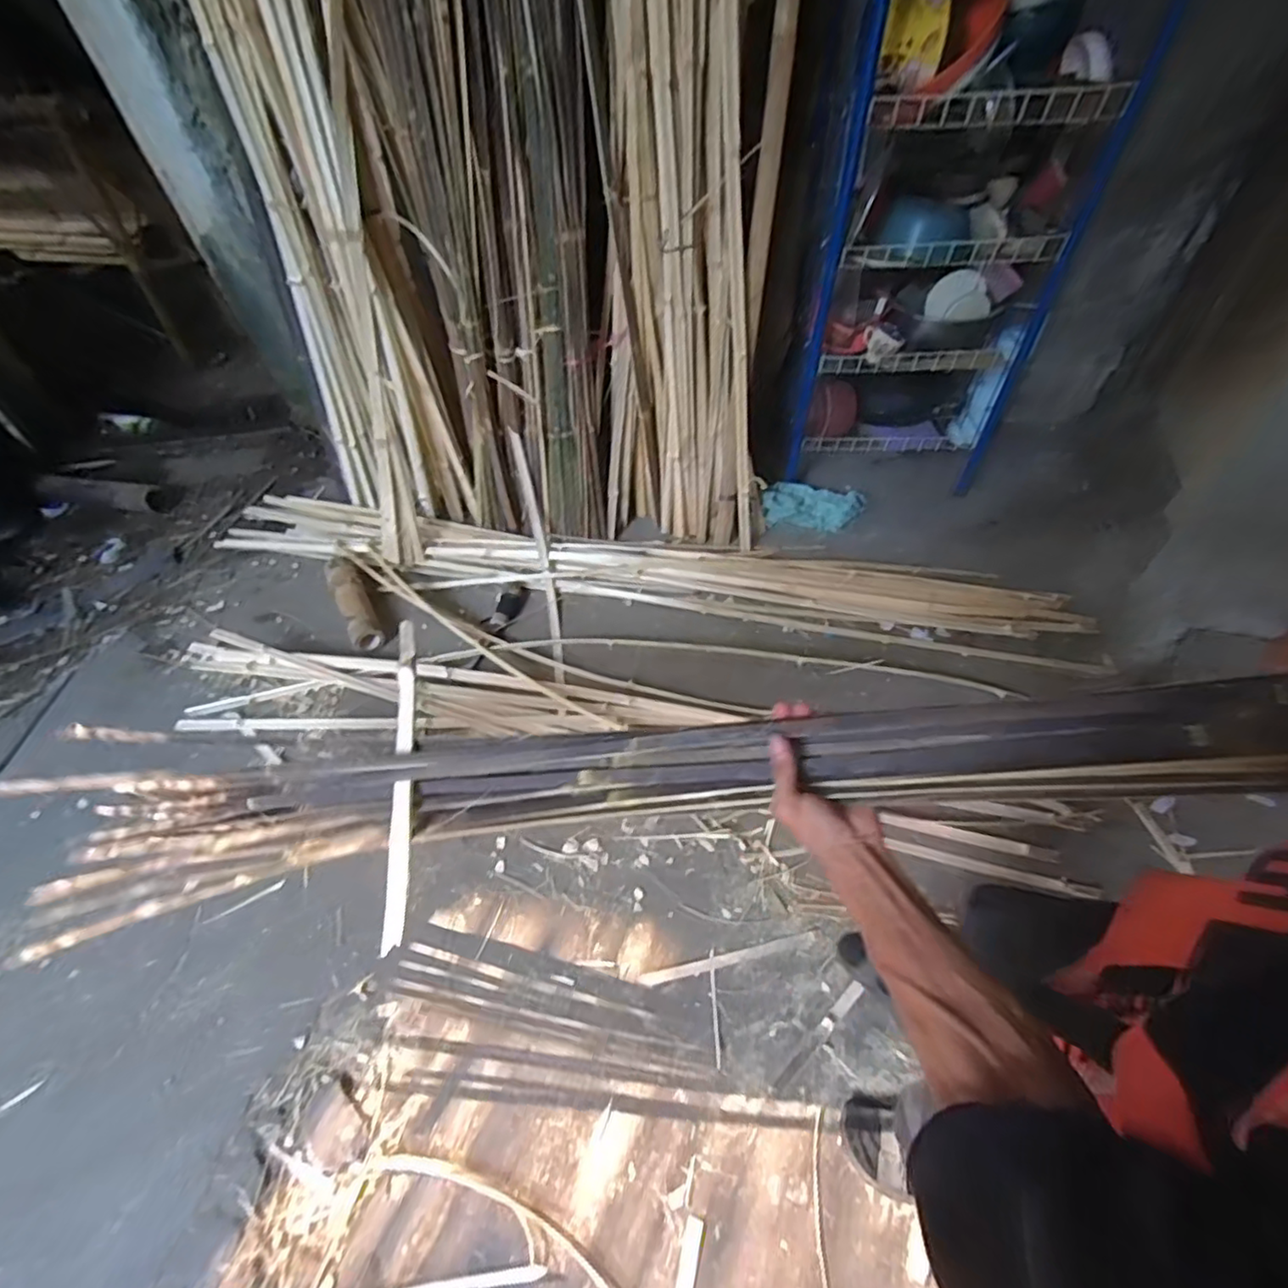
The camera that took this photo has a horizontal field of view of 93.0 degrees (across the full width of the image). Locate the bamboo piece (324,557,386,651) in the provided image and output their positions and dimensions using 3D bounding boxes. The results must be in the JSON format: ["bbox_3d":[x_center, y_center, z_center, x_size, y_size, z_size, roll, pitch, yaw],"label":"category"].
[{"bbox_3d":[-0.777,-0.111,1.644,0.085,0.072,0.338,-26,54,-17],"label":"bamboo piece"}]

